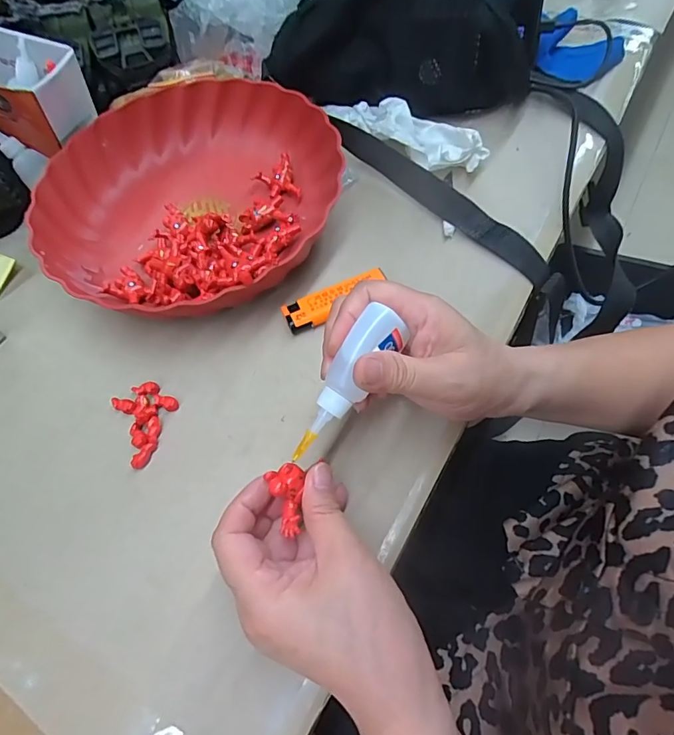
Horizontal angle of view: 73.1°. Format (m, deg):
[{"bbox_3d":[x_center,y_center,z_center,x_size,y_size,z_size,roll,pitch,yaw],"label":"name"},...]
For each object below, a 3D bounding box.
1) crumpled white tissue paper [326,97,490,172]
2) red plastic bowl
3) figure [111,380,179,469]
[{"bbox_3d":[0.056,-0.220,0.415,0.165,0.032,0.051,31,68,21],"label":"crumpled white tissue paper"},{"bbox_3d":[-0.123,-0.146,0.378,0.227,0.055,0.226,-3,61,5],"label":"red plastic bowl"},{"bbox_3d":[-0.126,0.035,0.306,0.038,0.011,0.054,-29,62,-10],"label":"figure"}]

